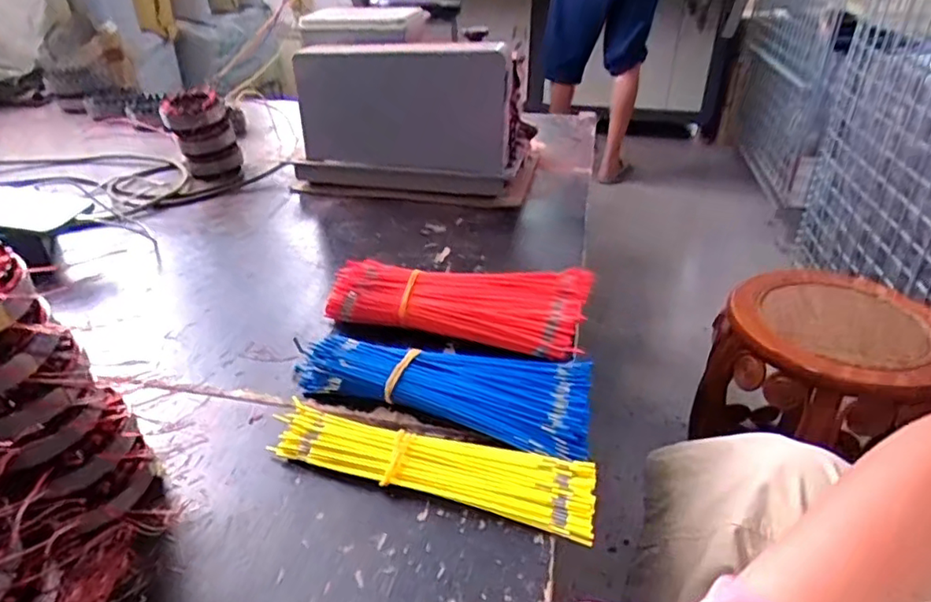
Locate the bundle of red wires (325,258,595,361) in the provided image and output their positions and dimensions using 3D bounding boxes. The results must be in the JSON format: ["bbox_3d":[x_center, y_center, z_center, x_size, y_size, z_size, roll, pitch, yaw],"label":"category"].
[{"bbox_3d":[-0.005,0.002,0.598,0.244,0.054,0.104,8,34,12],"label":"bundle of red wires"}]

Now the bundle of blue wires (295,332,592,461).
[{"bbox_3d":[-0.018,0.066,0.517,0.249,0.033,0.090,13,35,18],"label":"bundle of blue wires"}]

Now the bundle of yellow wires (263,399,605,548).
[{"bbox_3d":[-0.025,0.119,0.452,0.240,0.018,0.060,10,34,15],"label":"bundle of yellow wires"}]

